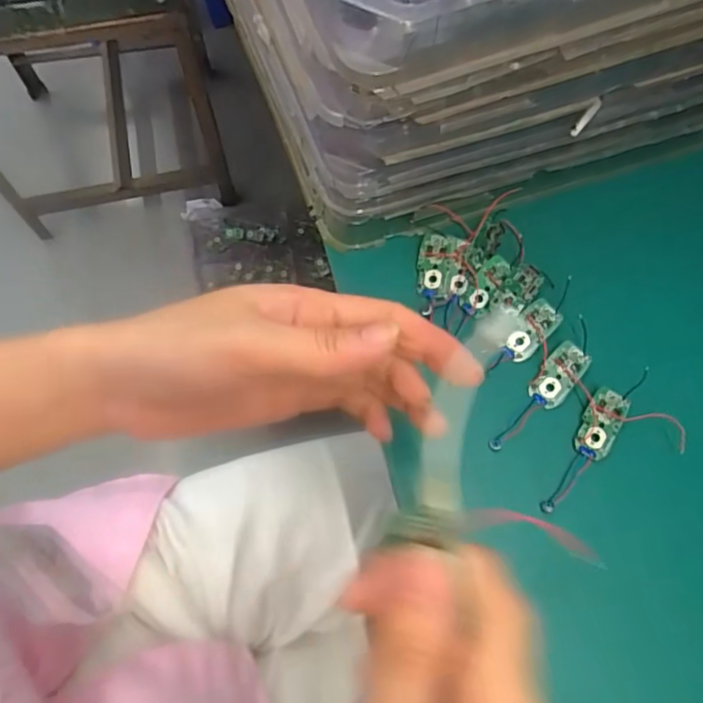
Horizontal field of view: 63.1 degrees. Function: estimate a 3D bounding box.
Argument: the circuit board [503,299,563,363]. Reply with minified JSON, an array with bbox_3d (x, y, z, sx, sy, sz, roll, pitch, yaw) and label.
[{"bbox_3d":[0.100,-0.012,0.320,0.018,0.007,0.041,41,73,13],"label":"circuit board"}]

